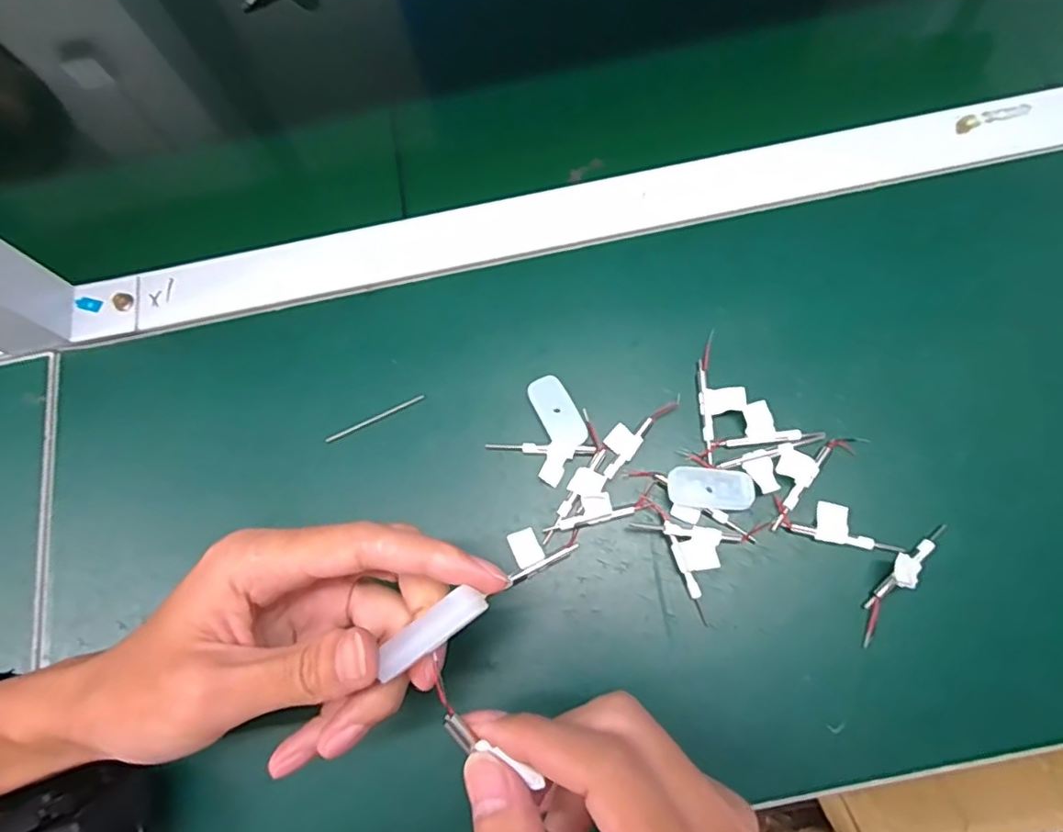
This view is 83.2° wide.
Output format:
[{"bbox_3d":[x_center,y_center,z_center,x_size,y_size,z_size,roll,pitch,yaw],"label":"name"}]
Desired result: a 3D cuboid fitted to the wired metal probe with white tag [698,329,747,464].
[{"bbox_3d":[0.102,-0.011,0.321,0.023,0.005,0.069,3,73,4],"label":"wired metal probe with white tag"}]

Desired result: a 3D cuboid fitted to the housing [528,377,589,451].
[{"bbox_3d":[0.014,-0.002,0.320,0.020,0.007,0.041,-27,73,-5],"label":"housing"}]

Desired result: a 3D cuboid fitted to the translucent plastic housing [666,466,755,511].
[{"bbox_3d":[0.092,0.037,0.305,0.044,0.010,0.021,2,73,4],"label":"translucent plastic housing"}]

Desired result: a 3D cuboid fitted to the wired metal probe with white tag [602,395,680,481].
[{"bbox_3d":[0.055,0.007,0.318,0.017,0.004,0.057,40,79,14],"label":"wired metal probe with white tag"}]

